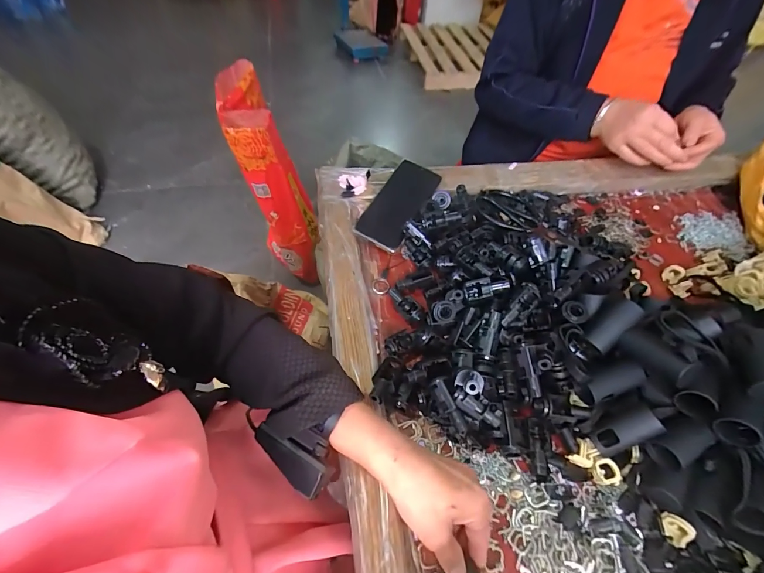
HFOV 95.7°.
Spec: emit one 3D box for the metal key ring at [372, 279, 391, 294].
[{"bbox_3d":[-0.001,-0.001,0.472,0.025,0.009,0.027,-1,56,1],"label":"metal key ring"}]

